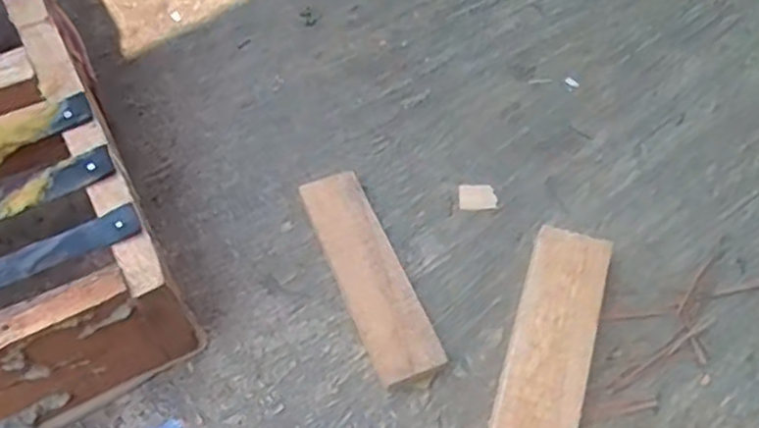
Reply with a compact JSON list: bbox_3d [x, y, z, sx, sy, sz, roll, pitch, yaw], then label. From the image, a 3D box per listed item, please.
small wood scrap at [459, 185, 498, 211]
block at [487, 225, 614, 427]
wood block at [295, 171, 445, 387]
[{"bbox_3d":[0.095,-0.017,0.676,0.036,0.004,0.026,-5,60,-2],"label":"small wood scrap"},{"bbox_3d":[0.142,0.112,0.582,0.067,0.029,0.214,16,62,10],"label":"block"},{"bbox_3d":[-0.010,0.052,0.619,0.057,0.022,0.208,-20,62,-10],"label":"wood block"}]

